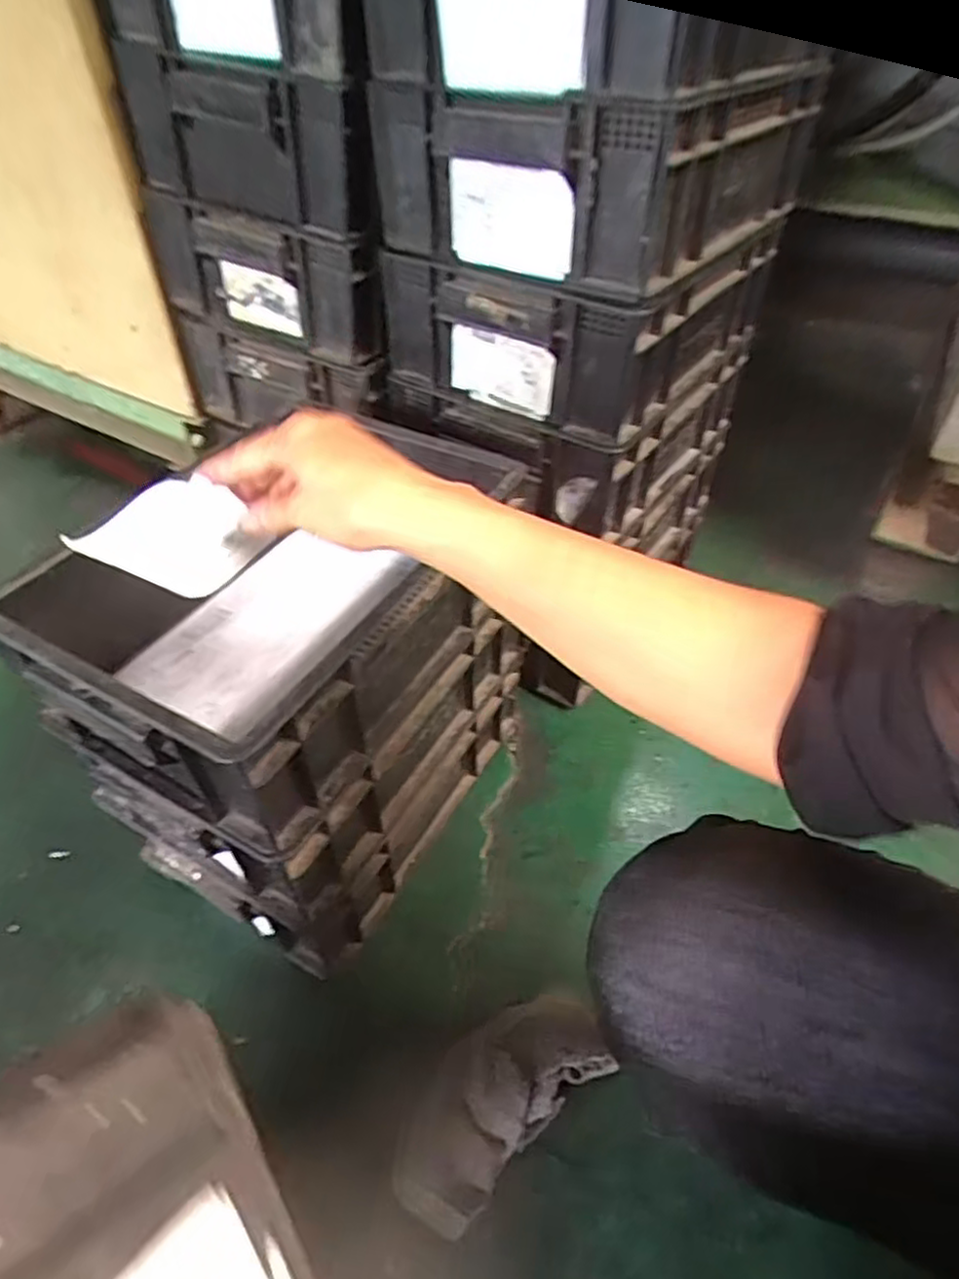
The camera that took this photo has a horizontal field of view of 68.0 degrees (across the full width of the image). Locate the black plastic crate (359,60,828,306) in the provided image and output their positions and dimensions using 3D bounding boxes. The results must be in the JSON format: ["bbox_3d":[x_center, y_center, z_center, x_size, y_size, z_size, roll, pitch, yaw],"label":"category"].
[{"bbox_3d":[0.125,-0.408,0.595,0.220,0.122,0.384,28,53,27],"label":"black plastic crate"}]

